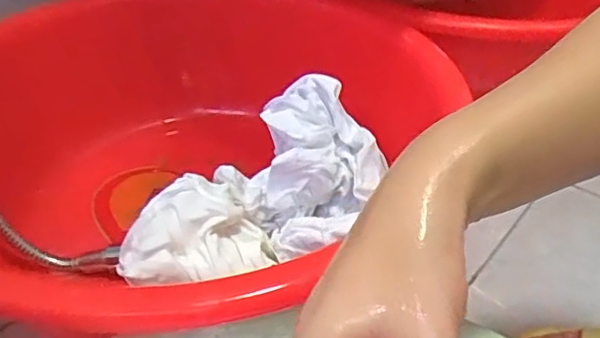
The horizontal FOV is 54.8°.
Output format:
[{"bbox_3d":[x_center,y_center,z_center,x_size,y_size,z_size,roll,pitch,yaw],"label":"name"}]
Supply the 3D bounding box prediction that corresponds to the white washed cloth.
[{"bbox_3d":[-0.033,0.022,0.463,0.236,0.088,0.127,-26,45,-31],"label":"white washed cloth"}]

